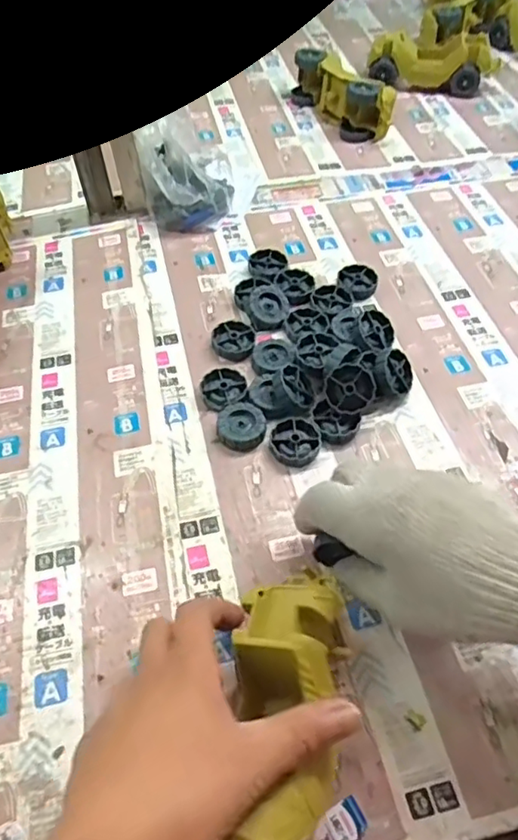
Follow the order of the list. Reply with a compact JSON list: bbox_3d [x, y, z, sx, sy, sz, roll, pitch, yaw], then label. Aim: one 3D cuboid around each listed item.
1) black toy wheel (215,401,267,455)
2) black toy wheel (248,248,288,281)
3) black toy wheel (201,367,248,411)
[{"bbox_3d":[-0.014,0.004,0.460,0.037,0.014,0.040,-1,54,1],"label":"black toy wheel"},{"bbox_3d":[0.008,-0.153,0.583,0.034,0.016,0.037,-1,54,1],"label":"black toy wheel"},{"bbox_3d":[-0.029,-0.026,0.484,0.036,0.011,0.038,-1,54,1],"label":"black toy wheel"}]

